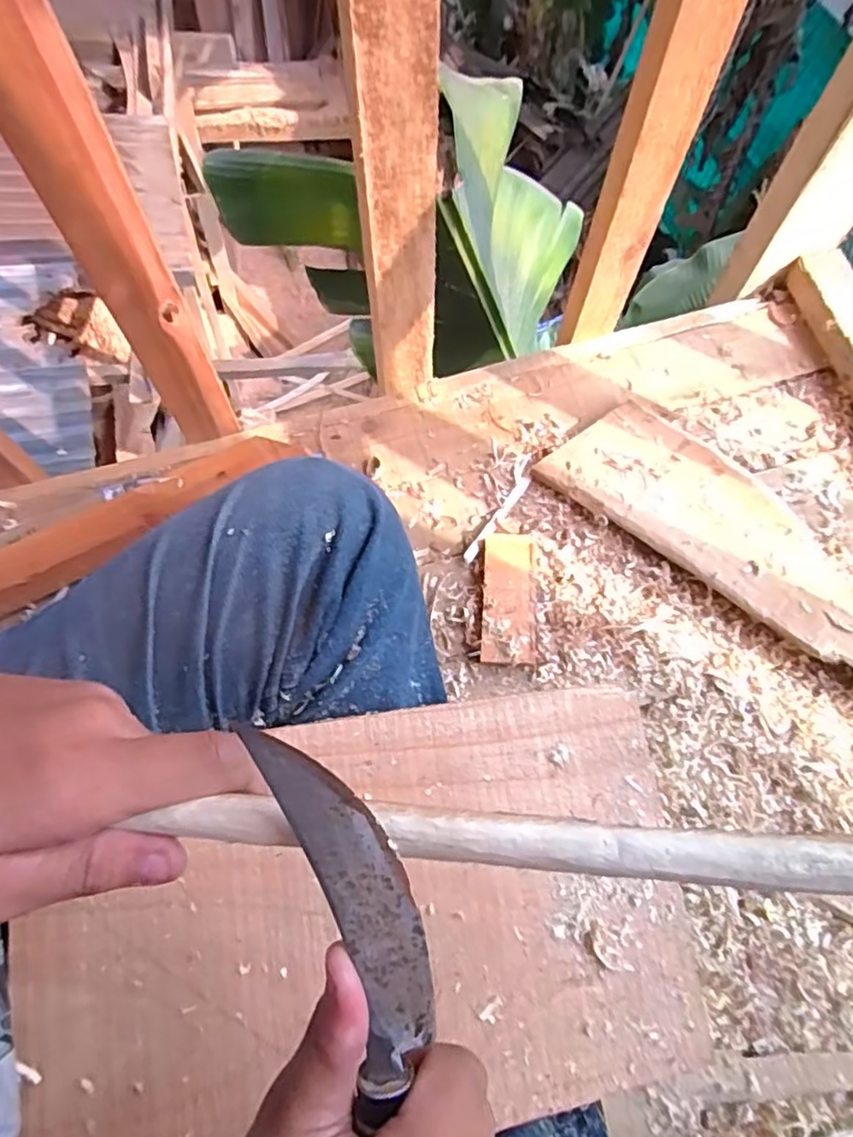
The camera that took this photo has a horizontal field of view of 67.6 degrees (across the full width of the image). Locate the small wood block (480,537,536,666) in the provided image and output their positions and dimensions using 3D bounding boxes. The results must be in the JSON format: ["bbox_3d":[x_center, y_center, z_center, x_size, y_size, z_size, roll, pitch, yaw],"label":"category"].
[{"bbox_3d":[0.071,0.027,0.562,0.045,0.013,0.115,2,68,1],"label":"small wood block"}]

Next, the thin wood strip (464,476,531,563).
[{"bbox_3d":[0.066,-0.049,0.593,0.011,0.007,0.103,32,72,12],"label":"thin wood strip"}]

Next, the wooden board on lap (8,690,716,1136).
[{"bbox_3d":[-0.024,0.176,0.315,0.317,0.007,0.197,-6,78,-12],"label":"wooden board on lap"}]

